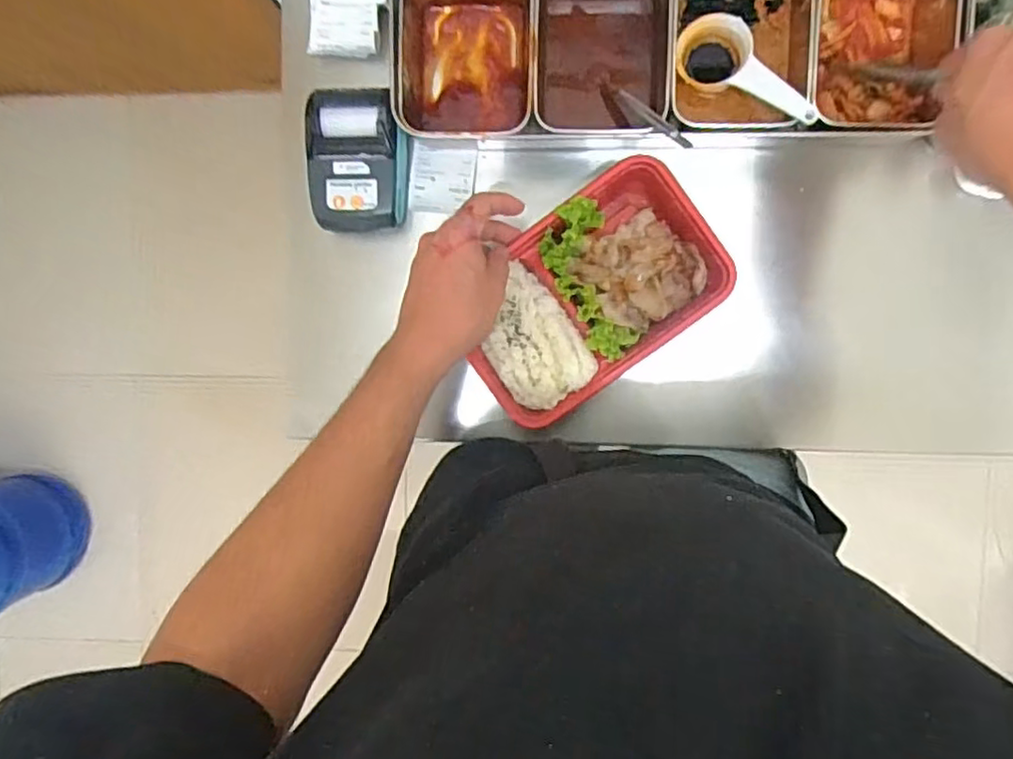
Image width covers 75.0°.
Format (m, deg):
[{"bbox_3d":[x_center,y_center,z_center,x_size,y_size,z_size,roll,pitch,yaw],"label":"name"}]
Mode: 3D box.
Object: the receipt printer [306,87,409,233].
[{"bbox_3d":[-0.123,-0.181,0.549,0.081,0.040,0.112,1,94,1],"label":"receipt printer"}]

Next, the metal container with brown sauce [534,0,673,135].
[{"bbox_3d":[0.074,-0.267,0.533,0.104,0.065,0.116,-1,94,1],"label":"metal container with brown sauce"}]

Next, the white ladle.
[{"bbox_3d":[0.187,-0.236,0.515,0.056,0.027,0.123,-46,73,4],"label":"white ladle"}]

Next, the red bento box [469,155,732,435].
[{"bbox_3d":[0.067,-0.069,0.546,0.215,0.042,0.136,-38,93,3],"label":"red bento box"}]

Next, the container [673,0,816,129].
[{"bbox_3d":[0.182,-0.268,0.528,0.105,0.070,0.139,2,94,1],"label":"container"}]

